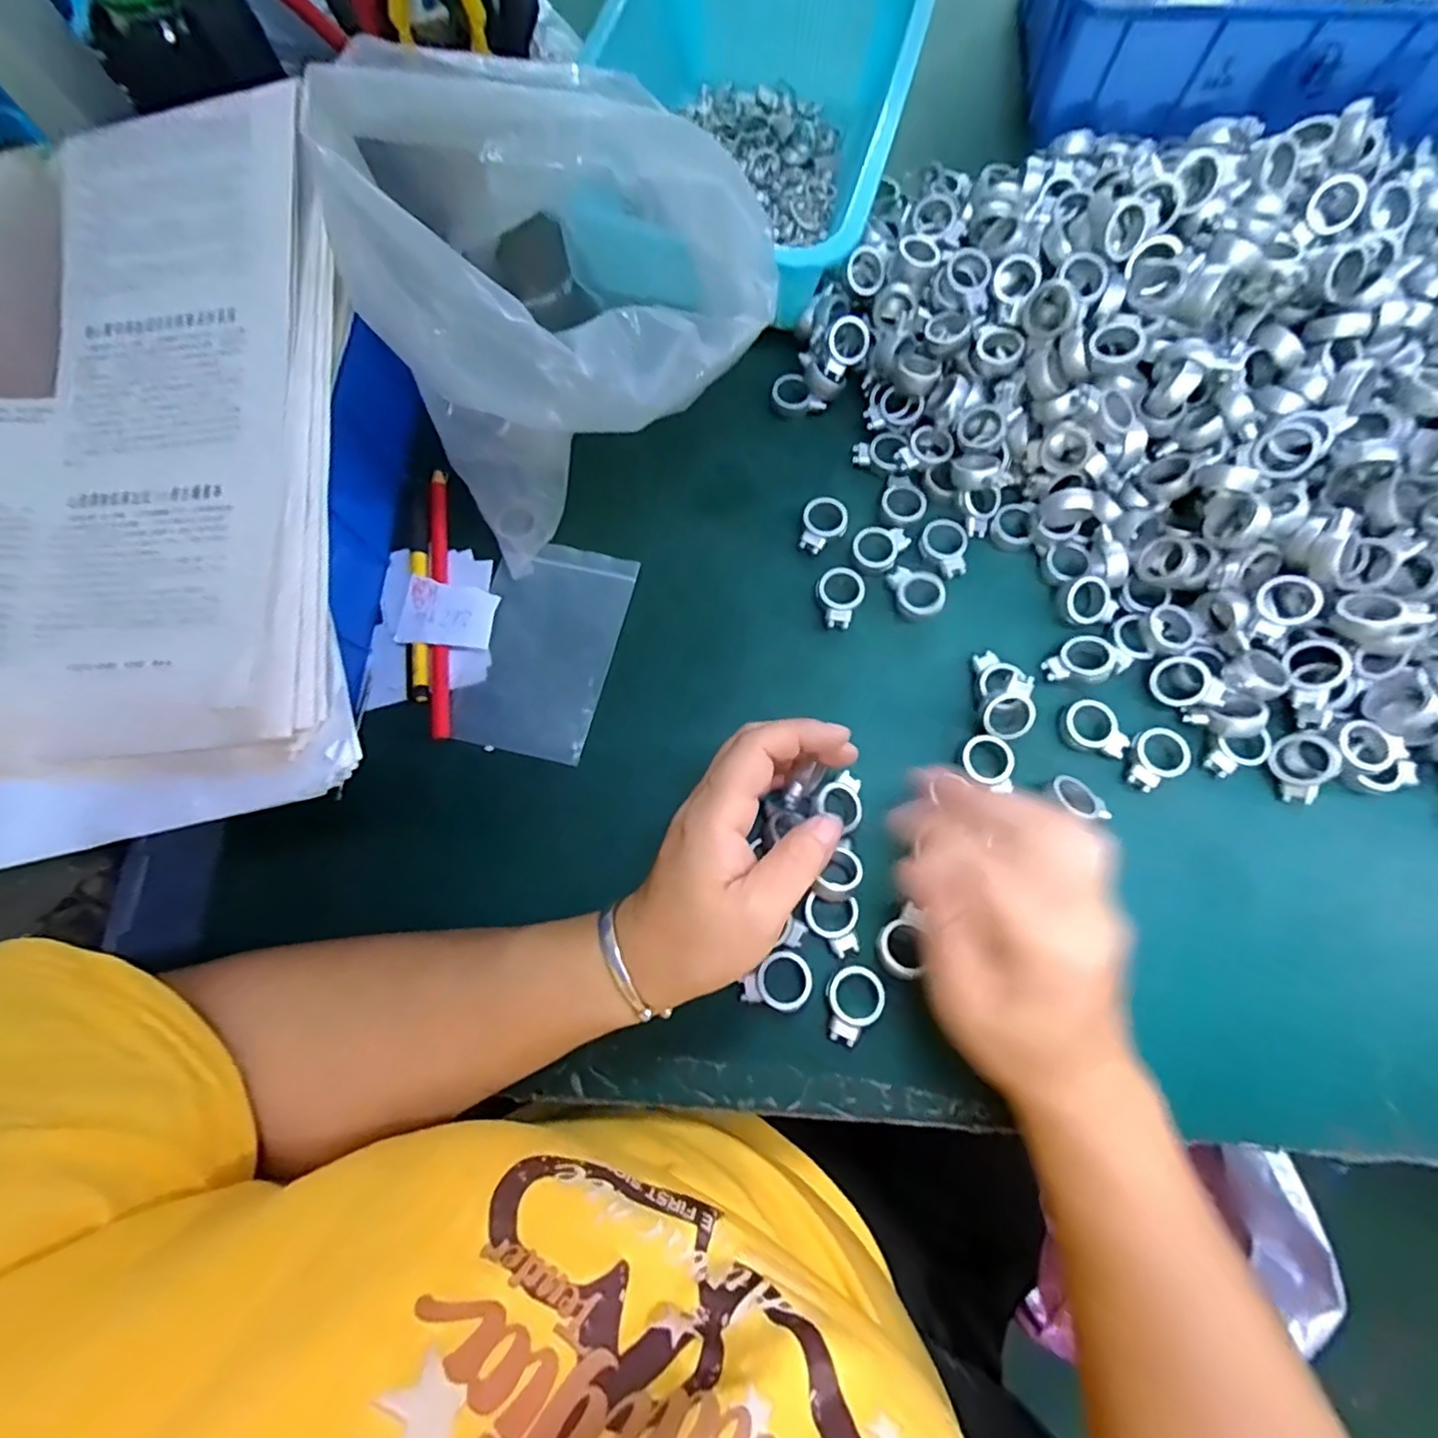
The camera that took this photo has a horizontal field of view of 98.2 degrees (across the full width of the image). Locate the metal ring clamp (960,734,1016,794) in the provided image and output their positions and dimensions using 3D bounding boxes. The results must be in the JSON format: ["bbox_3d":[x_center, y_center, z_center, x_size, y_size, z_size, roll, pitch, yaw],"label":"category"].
[{"bbox_3d":[0.139,0.022,0.321,0.026,0.006,0.026,-1,75,2],"label":"metal ring clamp"}]

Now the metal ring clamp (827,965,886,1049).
[{"bbox_3d":[0.063,0.135,0.293,0.026,0.010,0.035,26,78,9],"label":"metal ring clamp"}]

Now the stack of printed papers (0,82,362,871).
[{"bbox_3d":[-0.290,-0.105,0.275,0.270,0.074,0.332,-9,75,0],"label":"stack of printed papers"}]

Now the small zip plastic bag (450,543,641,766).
[{"bbox_3d":[-0.099,-0.042,0.353,0.076,0.005,0.123,14,76,2],"label":"small zip plastic bag"}]

